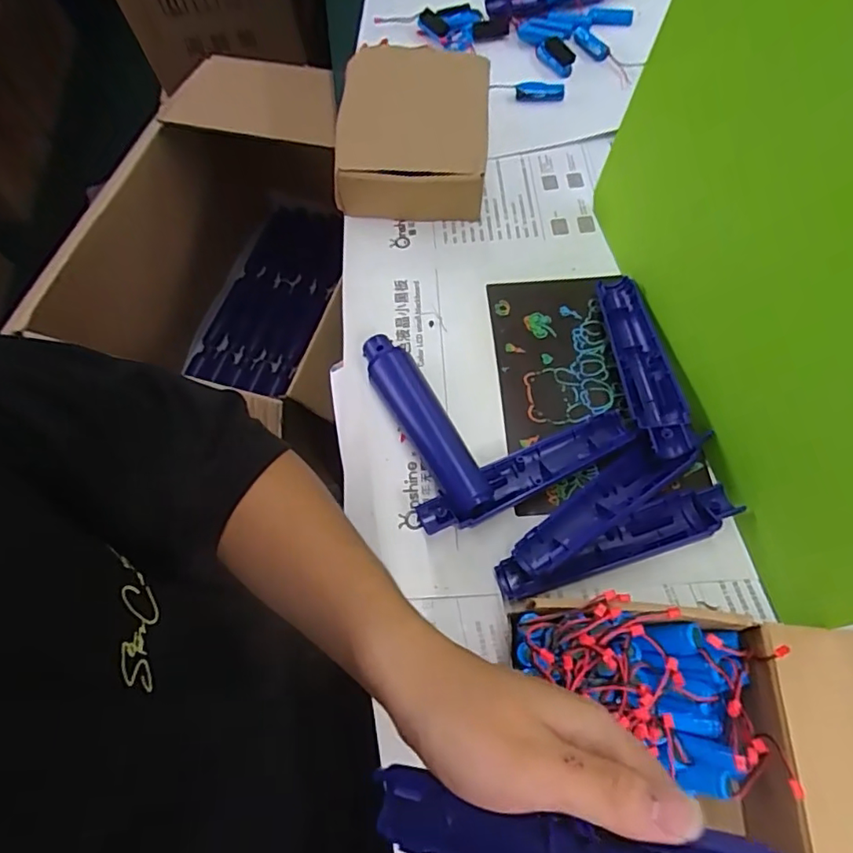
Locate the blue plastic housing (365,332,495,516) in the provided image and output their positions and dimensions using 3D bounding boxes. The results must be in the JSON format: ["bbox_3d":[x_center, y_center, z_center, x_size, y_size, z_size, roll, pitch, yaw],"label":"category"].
[{"bbox_3d":[-0.002,-0.004,0.437,0.034,0.024,0.172,-29,65,-8],"label":"blue plastic housing"}]

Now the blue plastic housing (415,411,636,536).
[{"bbox_3d":[0.074,0.033,0.416,0.169,0.024,0.034,-27,65,-8],"label":"blue plastic housing"}]

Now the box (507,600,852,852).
[{"bbox_3d":[0.199,0.189,0.307,0.302,0.068,0.171,2,65,6],"label":"box"}]

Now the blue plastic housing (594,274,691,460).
[{"bbox_3d":[0.170,-0.053,0.450,0.039,0.024,0.169,-6,64,3],"label":"blue plastic housing"}]

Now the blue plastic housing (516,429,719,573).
[{"bbox_3d":[0.129,0.049,0.396,0.156,0.028,0.035,-35,66,-11],"label":"blue plastic housing"}]

